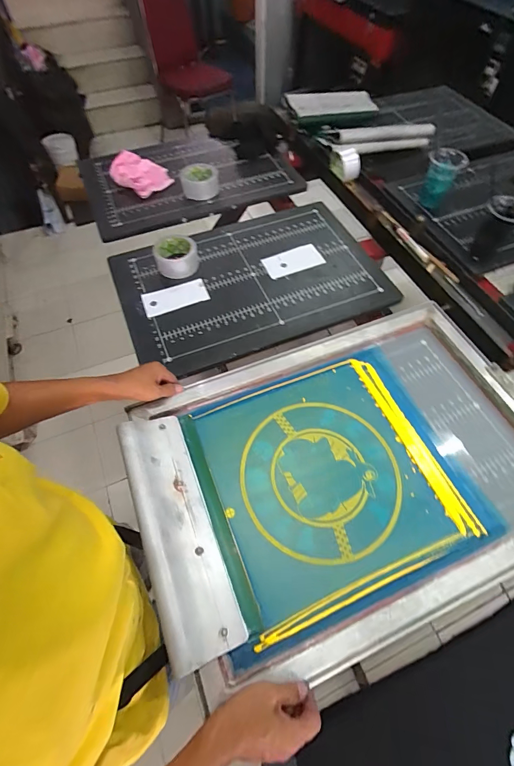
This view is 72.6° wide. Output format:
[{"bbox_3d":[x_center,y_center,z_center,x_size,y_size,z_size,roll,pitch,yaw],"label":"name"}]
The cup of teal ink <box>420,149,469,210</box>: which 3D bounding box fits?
[{"bbox_3d":[0.484,-0.544,0.925,0.085,0.123,0.082,21,61,11],"label":"cup of teal ink"}]

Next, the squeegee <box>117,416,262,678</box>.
[{"bbox_3d":[-0.116,0.206,0.524,0.118,0.032,0.343,-7,57,-30],"label":"squeegee"}]

